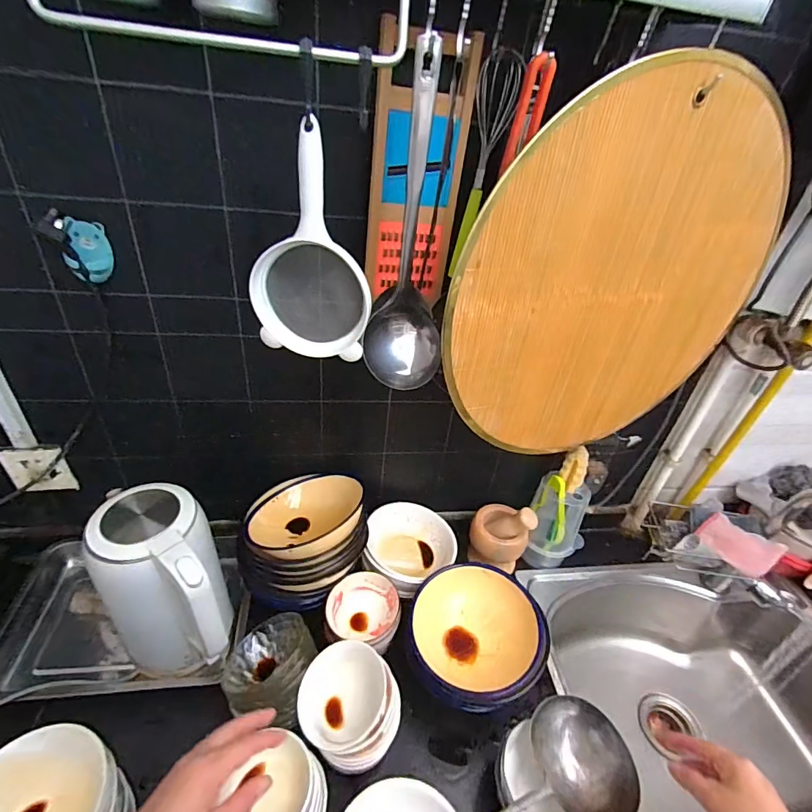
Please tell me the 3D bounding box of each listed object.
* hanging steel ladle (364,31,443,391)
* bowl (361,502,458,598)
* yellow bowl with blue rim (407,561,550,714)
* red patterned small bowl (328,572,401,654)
[{"bbox_3d":[0.007,-0.158,0.432,0.078,0.295,0.086,10,36,5],"label":"hanging steel ladle"},{"bbox_3d":[0.004,0.253,0.809,0.154,0.064,0.174,33,43,32],"label":"bowl"},{"bbox_3d":[0.105,0.337,0.677,0.195,0.077,0.184,4,36,-3],"label":"yellow bowl with blue rim"},{"bbox_3d":[-0.066,0.321,0.702,0.108,0.051,0.110,4,36,-3],"label":"red patterned small bowl"}]

